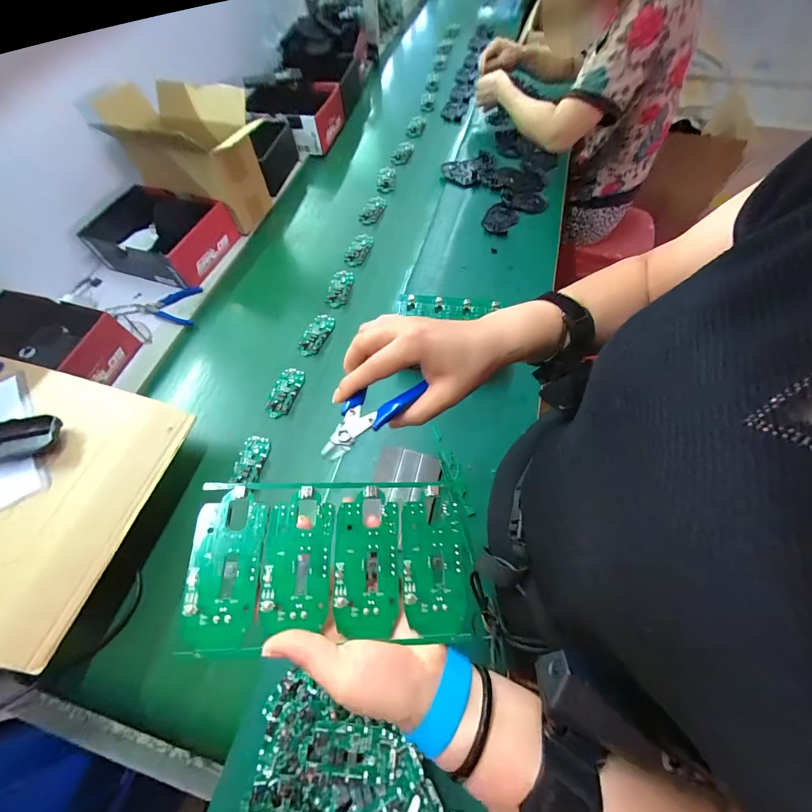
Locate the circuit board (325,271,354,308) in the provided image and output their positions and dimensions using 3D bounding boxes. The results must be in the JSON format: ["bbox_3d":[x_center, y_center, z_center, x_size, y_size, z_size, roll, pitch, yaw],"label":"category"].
[{"bbox_3d":[-0.143,-0.252,0.757,0.046,0.029,0.101,8,64,4],"label":"circuit board"}]

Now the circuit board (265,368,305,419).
[{"bbox_3d":[-0.219,-0.024,0.637,0.046,0.014,0.095,12,64,6],"label":"circuit board"}]

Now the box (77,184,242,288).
[{"bbox_3d":[-0.507,-0.360,0.740,0.239,0.097,0.186,16,64,8],"label":"box"}]

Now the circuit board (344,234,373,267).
[{"bbox_3d":[-0.109,-0.363,0.818,0.047,0.015,0.111,17,64,8],"label":"circuit board"}]

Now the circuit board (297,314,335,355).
[{"bbox_3d":[-0.178,-0.141,0.700,0.046,0.015,0.097,20,65,10],"label":"circuit board"}]

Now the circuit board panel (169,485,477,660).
[{"bbox_3d":[-0.051,0.109,0.252,0.187,0.004,0.106,1,68,-8],"label":"circuit board panel"}]

